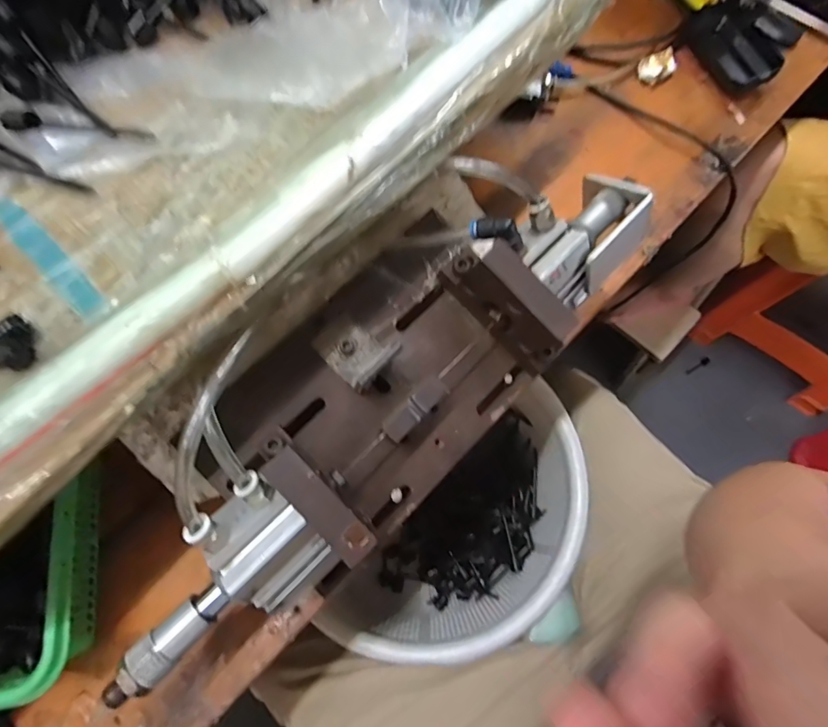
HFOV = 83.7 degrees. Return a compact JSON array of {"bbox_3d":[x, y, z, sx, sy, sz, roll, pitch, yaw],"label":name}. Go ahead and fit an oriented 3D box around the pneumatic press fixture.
[{"bbox_3d":[-0.020,0.004,0.319,0.154,0.111,0.442,42,75,16],"label":"pneumatic press fixture"}]

